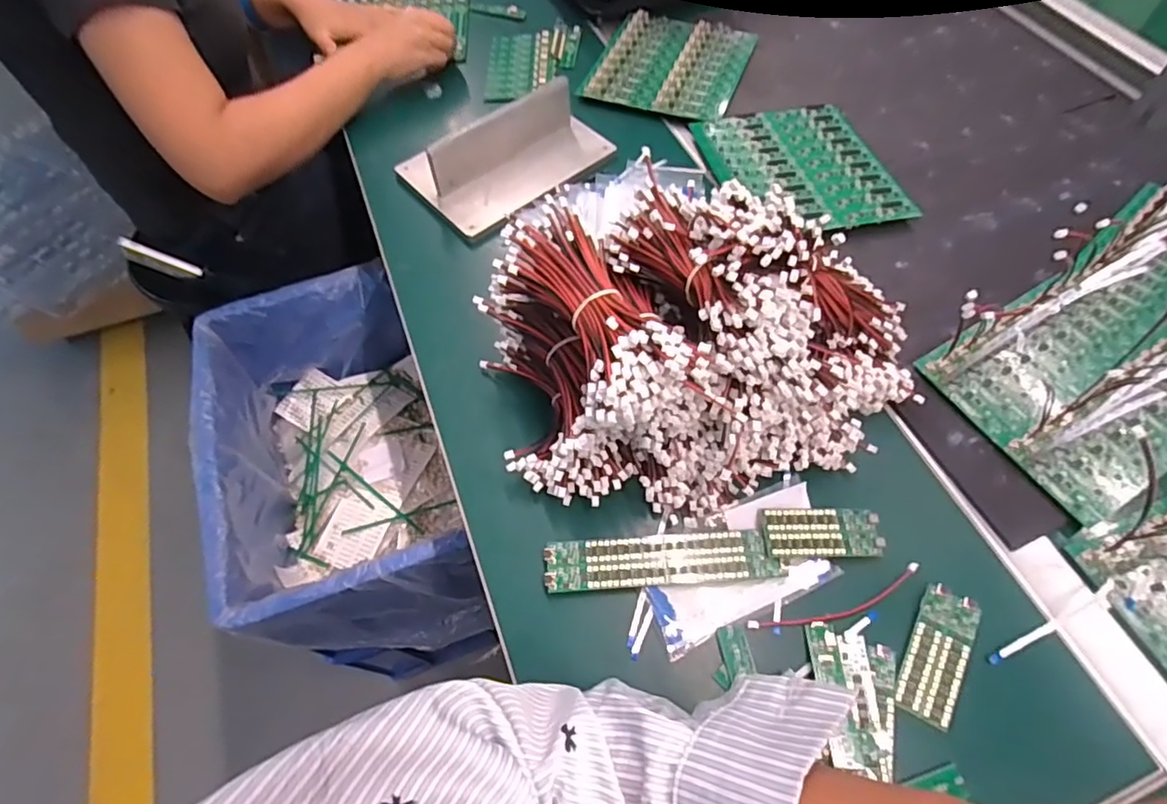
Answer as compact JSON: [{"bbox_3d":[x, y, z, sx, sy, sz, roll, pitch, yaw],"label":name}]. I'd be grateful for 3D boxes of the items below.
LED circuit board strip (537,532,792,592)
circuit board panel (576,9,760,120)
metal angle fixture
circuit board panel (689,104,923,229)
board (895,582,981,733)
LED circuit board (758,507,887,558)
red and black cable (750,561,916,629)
[{"bbox_3d":[0.054,0.114,0.417,0.162,0.009,0.035,-4,61,0],"label":"LED circuit board strip"},{"bbox_3d":[0.110,-0.417,0.711,0.170,0.009,0.190,18,63,12],"label":"circuit board panel"},{"bbox_3d":[-0.074,-0.265,0.601,0.211,0.058,0.122,-32,65,-15],"label":"metal angle fixture"},{"bbox_3d":[0.225,-0.249,0.614,0.168,0.019,0.194,-12,61,-4],"label":"circuit board panel"},{"bbox_3d":[0.234,0.166,0.380,0.033,0.006,0.084,25,65,15],"label":"board"},{"bbox_3d":[0.172,0.094,0.420,0.085,0.011,0.036,-3,61,0],"label":"LED circuit board"},{"bbox_3d":[0.178,0.141,0.404,0.130,0.008,0.019,-16,62,-7],"label":"red and black cable"}]

